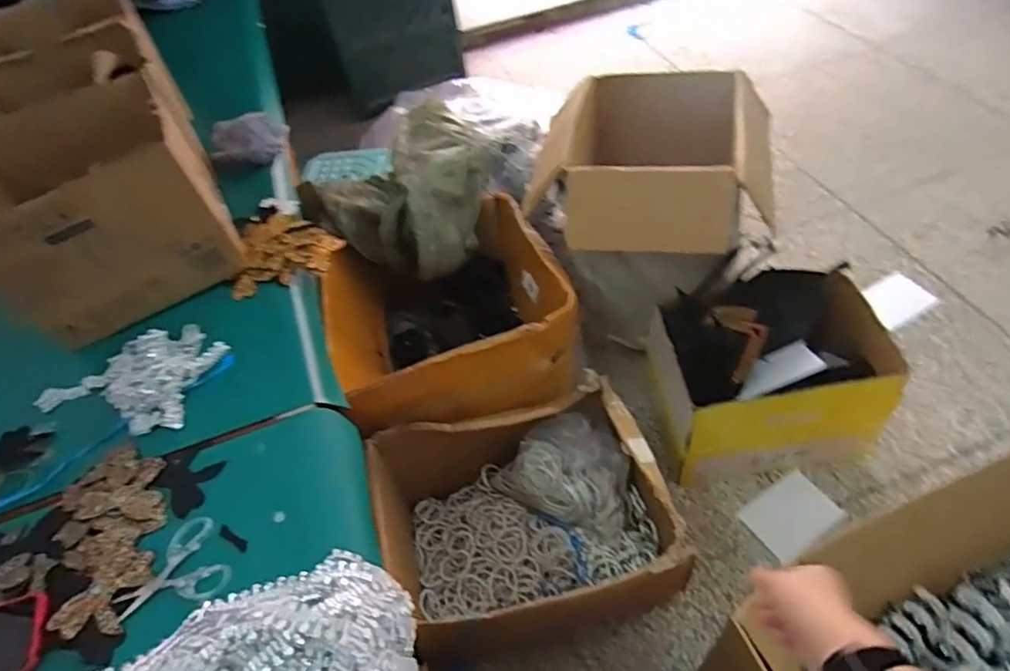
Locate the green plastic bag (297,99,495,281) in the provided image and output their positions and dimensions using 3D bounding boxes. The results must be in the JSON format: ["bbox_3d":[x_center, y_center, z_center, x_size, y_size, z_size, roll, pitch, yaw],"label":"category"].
[{"bbox_3d":[-0.233,-0.394,1.553,0.392,0.207,0.434,18,57,17],"label":"green plastic bag"}]

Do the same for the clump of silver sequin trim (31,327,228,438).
[{"bbox_3d":[-0.514,0.046,0.838,0.219,0.018,0.167,12,55,13],"label":"clump of silver sequin trim"}]

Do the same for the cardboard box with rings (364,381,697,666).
[{"bbox_3d":[0.036,0.371,1.197,0.511,0.323,0.412,-14,54,-6],"label":"cardboard box with rings"}]

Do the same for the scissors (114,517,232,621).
[{"bbox_3d":[-0.356,0.248,0.648,0.112,0.010,0.094,-16,54,-7],"label":"scissors"}]

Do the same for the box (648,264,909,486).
[{"bbox_3d":[0.591,0.084,1.409,0.446,0.318,0.400,-8,53,-2],"label":"box"}]

